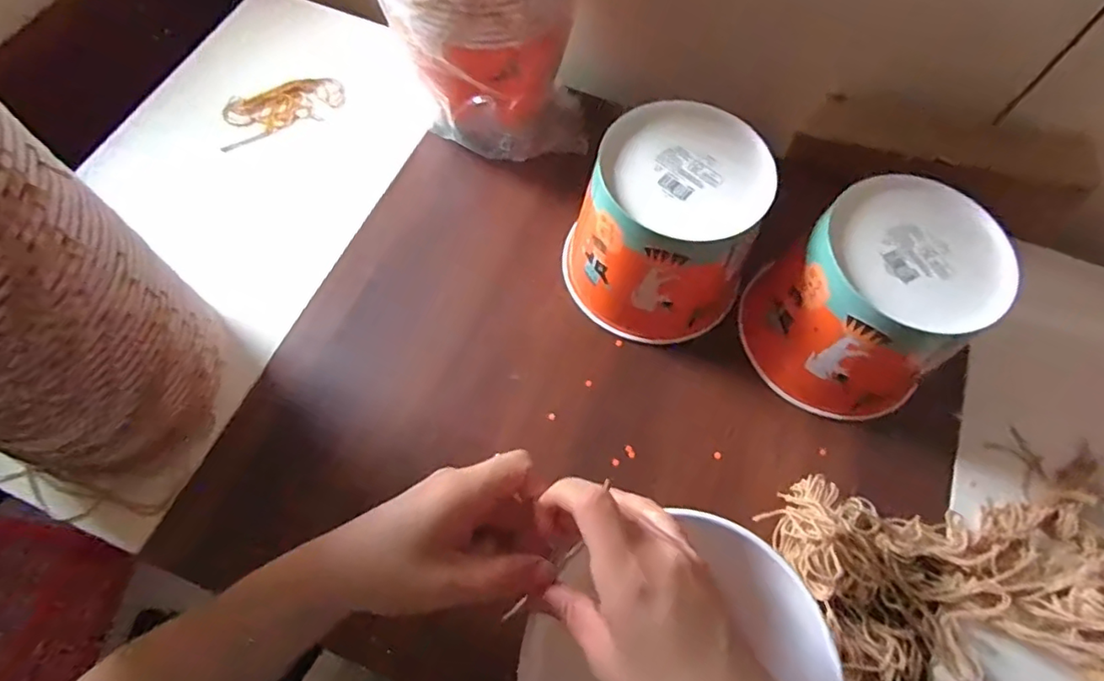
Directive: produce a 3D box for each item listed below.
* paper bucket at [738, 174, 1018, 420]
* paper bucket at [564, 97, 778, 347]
[{"bbox_3d":[0.242,-0.022,0.456,0.131,0.146,0.132,1,65,-2],"label":"paper bucket"},{"bbox_3d":[0.089,-0.089,0.483,0.136,0.140,0.140,1,65,-2],"label":"paper bucket"}]

